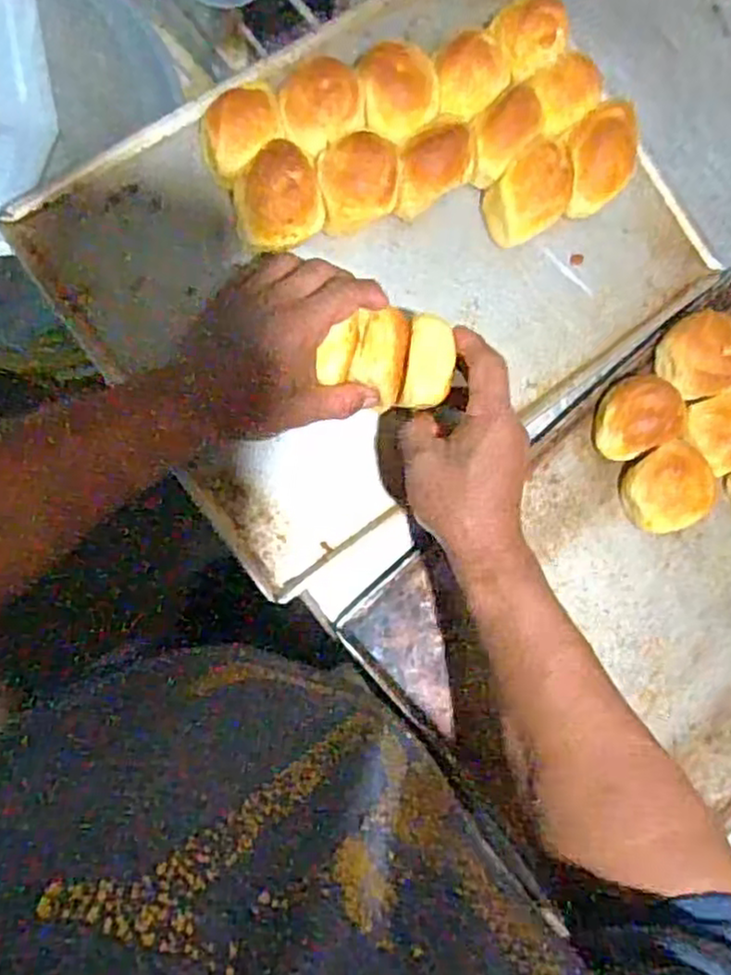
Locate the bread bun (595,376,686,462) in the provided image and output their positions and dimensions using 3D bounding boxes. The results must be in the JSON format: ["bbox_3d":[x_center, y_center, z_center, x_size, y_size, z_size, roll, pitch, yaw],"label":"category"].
[{"bbox_3d":[0.210,-0.055,0.548,0.062,0.037,0.056,-25,91,-9],"label":"bread bun"}]

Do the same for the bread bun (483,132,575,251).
[{"bbox_3d":[0.123,-0.219,0.537,0.074,0.041,0.056,-38,93,-9],"label":"bread bun"}]

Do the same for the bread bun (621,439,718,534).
[{"bbox_3d":[0.237,-0.001,0.553,0.066,0.029,0.065,0,87,-8],"label":"bread bun"}]

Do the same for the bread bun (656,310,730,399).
[{"bbox_3d":[0.266,-0.105,0.562,0.067,0.032,0.065,0,87,-8],"label":"bread bun"}]

